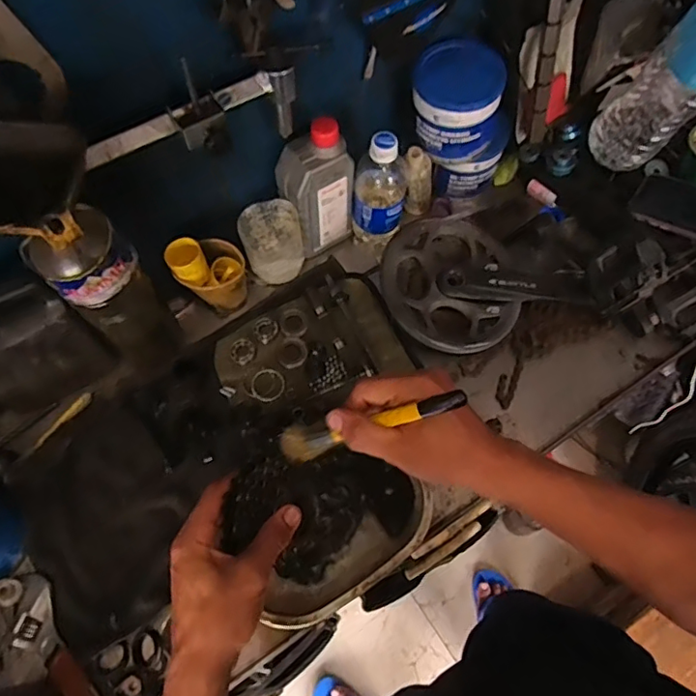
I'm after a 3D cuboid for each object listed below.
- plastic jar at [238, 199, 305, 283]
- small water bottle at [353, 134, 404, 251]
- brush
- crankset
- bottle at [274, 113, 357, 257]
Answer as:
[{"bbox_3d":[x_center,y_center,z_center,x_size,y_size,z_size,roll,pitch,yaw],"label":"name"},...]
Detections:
[{"bbox_3d":[-0.092,-0.130,0.675,0.070,0.079,0.062,-11,64,-4],"label":"plastic jar"},{"bbox_3d":[0.039,-0.189,0.675,0.062,0.163,0.058,7,64,5],"label":"small water bottle"},{"bbox_3d":[0.012,0.056,0.421,0.172,0.016,0.026,-25,59,37],"label":"brush"},{"bbox_3d":[0.163,-0.091,0.681,0.249,0.040,0.175,-21,65,-9],"label":"crankset"},{"bbox_3d":[-0.038,-0.190,0.662,0.076,0.167,0.059,-35,68,-15],"label":"bottle"}]

